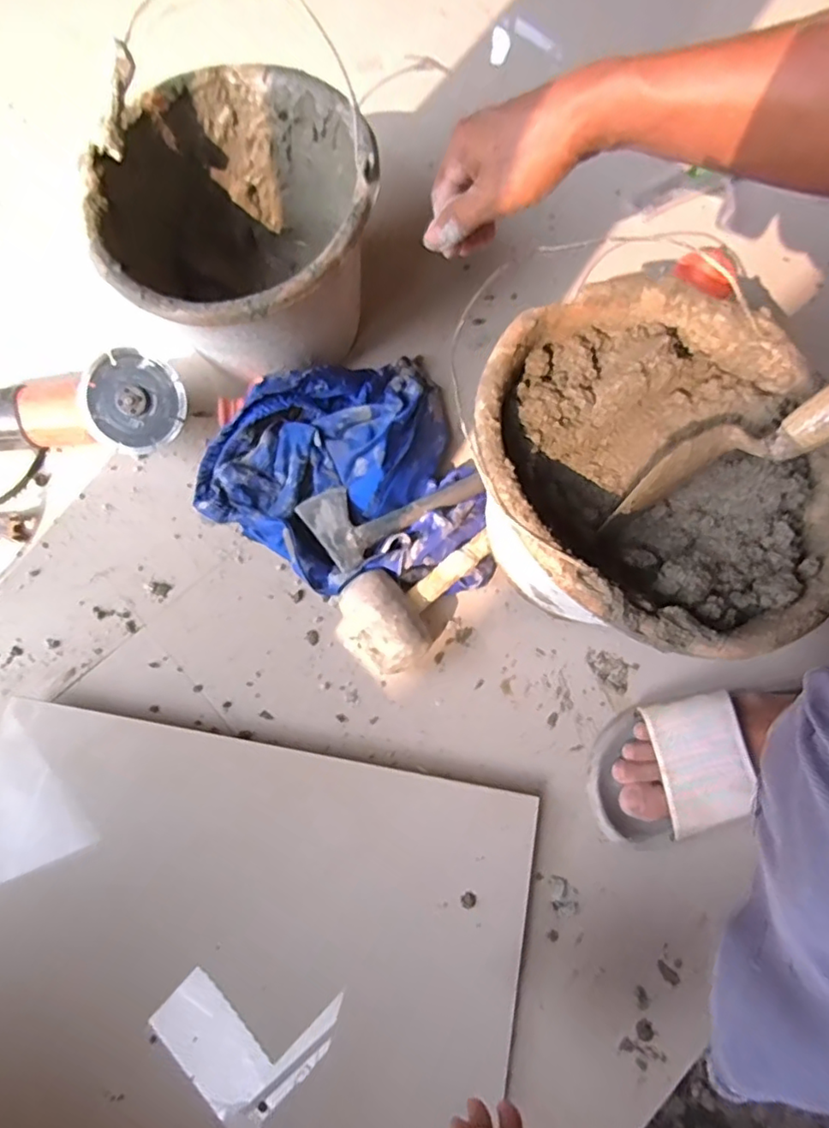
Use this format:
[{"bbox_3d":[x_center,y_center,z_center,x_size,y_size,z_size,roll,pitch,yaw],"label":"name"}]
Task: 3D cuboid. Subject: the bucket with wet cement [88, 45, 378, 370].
[{"bbox_3d":[-0.158,-0.315,0.613,0.247,0.198,0.283,-4,73,0],"label":"bucket with wet cement"}]

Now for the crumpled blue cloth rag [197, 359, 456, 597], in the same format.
[{"bbox_3d":[-0.078,-0.124,0.610,0.196,0.080,0.266,34,76,11],"label":"crumpled blue cloth rag"}]

